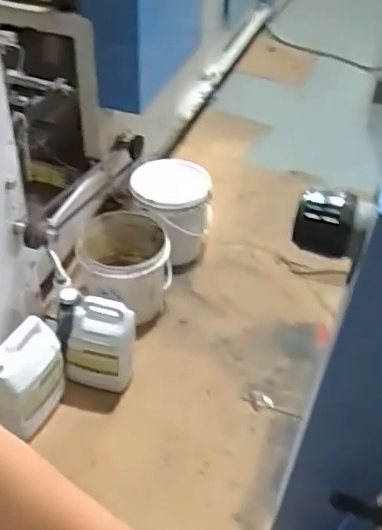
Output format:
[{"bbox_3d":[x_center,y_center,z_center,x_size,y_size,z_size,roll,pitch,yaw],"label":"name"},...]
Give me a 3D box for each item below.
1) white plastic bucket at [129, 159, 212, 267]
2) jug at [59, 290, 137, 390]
[{"bbox_3d":[-0.086,-0.182,1.954,0.246,0.310,0.252,2,42,-2],"label":"white plastic bucket"},{"bbox_3d":[-0.244,0.218,1.520,0.219,0.278,0.112,9,42,5],"label":"jug"}]

